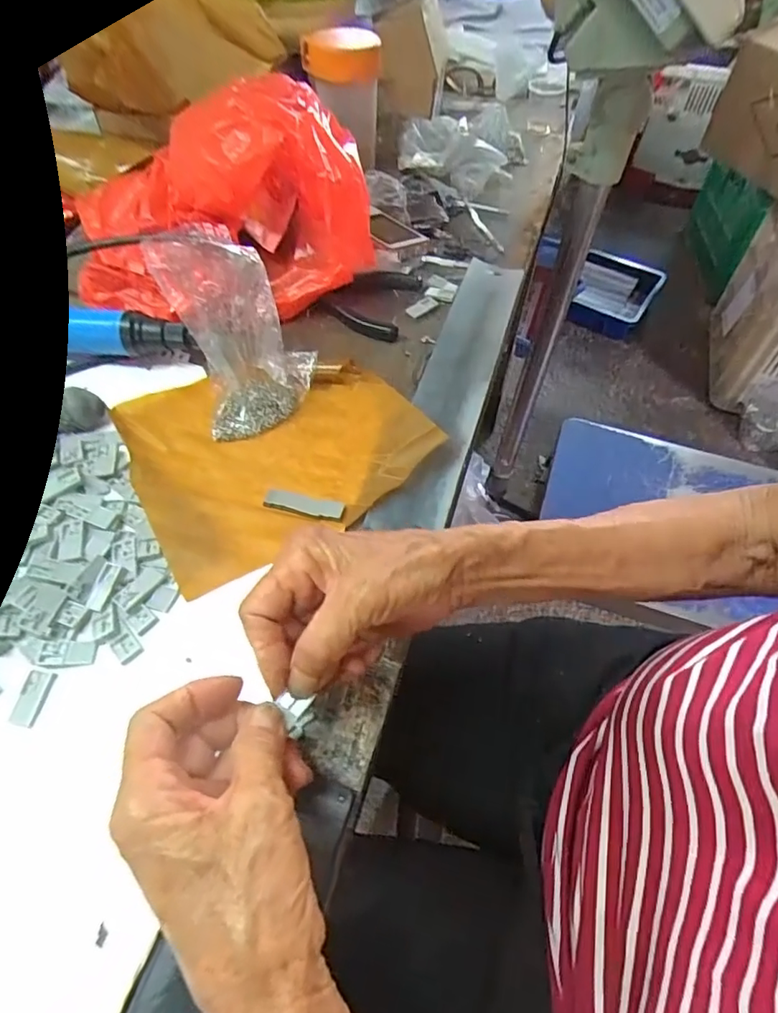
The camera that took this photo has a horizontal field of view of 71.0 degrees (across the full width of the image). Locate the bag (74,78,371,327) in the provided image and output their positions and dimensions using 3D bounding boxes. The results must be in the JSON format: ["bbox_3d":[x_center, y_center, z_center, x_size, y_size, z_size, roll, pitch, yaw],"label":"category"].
[{"bbox_3d":[-0.148,-0.275,0.482,0.249,0.126,0.213,-12,55,-11],"label":"bag"}]

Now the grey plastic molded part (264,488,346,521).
[{"bbox_3d":[-0.056,-0.001,0.359,0.054,0.005,0.015,12,54,7],"label":"grey plastic molded part"}]

